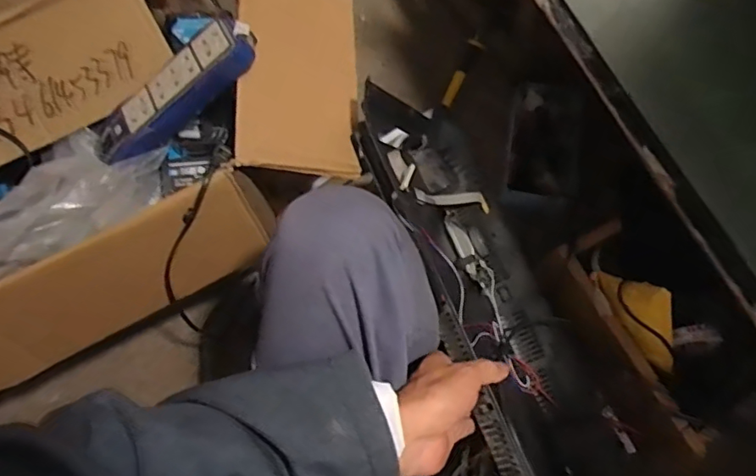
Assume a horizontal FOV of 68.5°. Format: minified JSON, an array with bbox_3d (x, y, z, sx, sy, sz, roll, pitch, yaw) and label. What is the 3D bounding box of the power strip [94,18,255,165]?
[{"bbox_3d":[-0.212,-0.149,0.583,0.198,0.035,0.058,-38,76,8],"label":"power strip"}]

